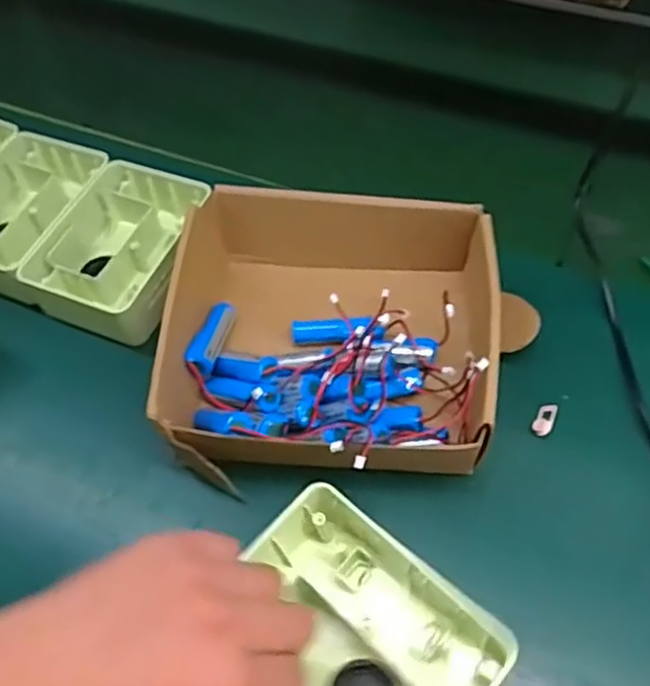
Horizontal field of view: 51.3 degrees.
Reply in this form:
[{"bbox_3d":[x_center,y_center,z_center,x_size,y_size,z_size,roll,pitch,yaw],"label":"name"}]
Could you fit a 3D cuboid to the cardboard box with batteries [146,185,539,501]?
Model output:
[{"bbox_3d":[0.021,-0.009,0.481,0.250,0.069,0.213,3,55,6],"label":"cardboard box with batteries"}]

